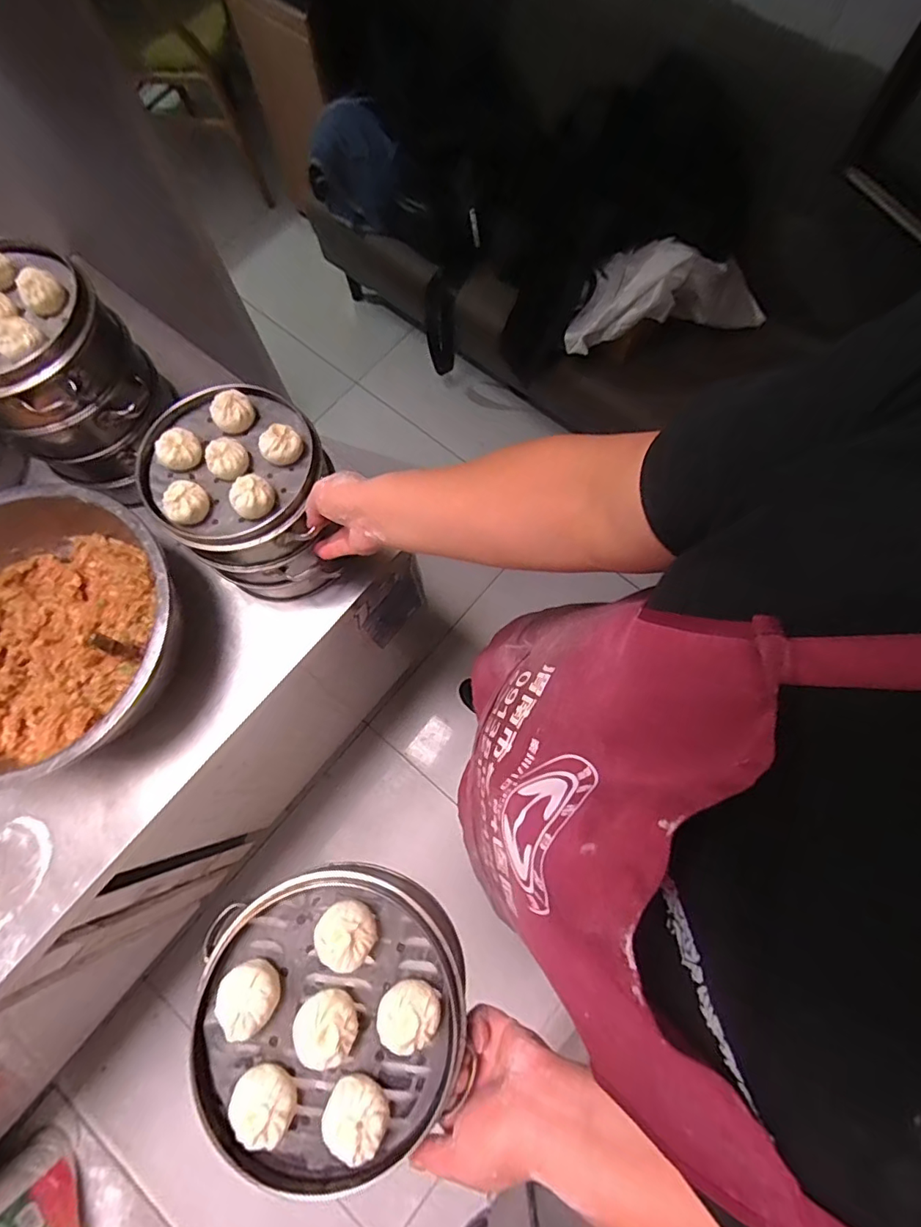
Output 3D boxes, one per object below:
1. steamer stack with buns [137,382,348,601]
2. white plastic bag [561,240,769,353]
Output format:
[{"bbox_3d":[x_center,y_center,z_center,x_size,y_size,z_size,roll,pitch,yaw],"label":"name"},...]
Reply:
[{"bbox_3d":[-0.248,-0.137,0.637,0.177,0.194,0.184,-2,74,1],"label":"steamer stack with buns"},{"bbox_3d":[0.494,-0.779,1.238,0.508,0.173,0.171,-15,74,-3],"label":"white plastic bag"}]

